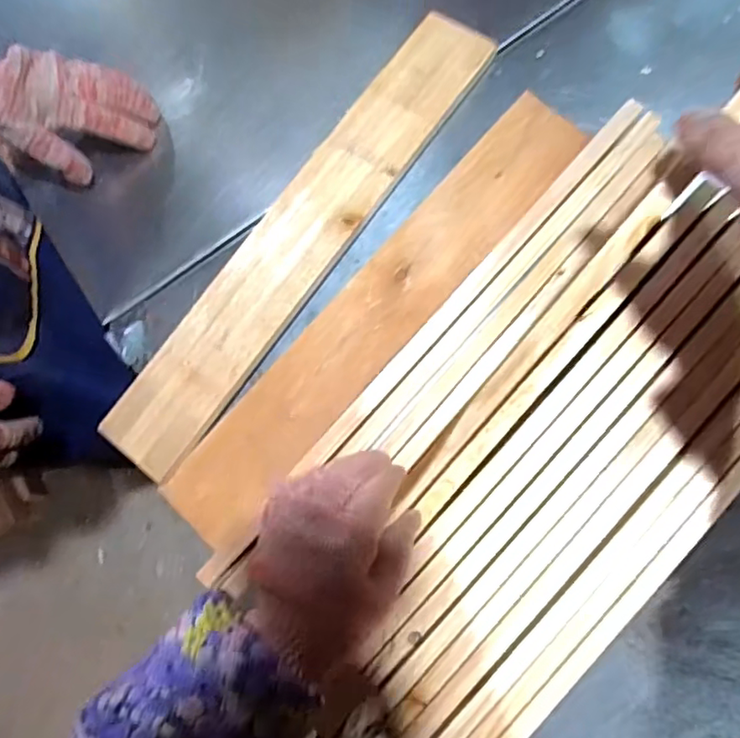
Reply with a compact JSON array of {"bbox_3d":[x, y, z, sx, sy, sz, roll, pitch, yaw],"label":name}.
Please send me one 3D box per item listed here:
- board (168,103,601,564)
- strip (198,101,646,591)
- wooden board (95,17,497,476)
[{"bbox_3d":[0.001,-0.050,0.524,0.081,0.018,0.476,41,86,7],"label":"board"},{"bbox_3d":[0.042,-0.019,0.454,0.024,0.018,0.475,42,88,7],"label":"strip"},{"bbox_3d":[-0.062,-0.121,0.534,0.080,0.008,0.485,37,86,7],"label":"wooden board"}]

